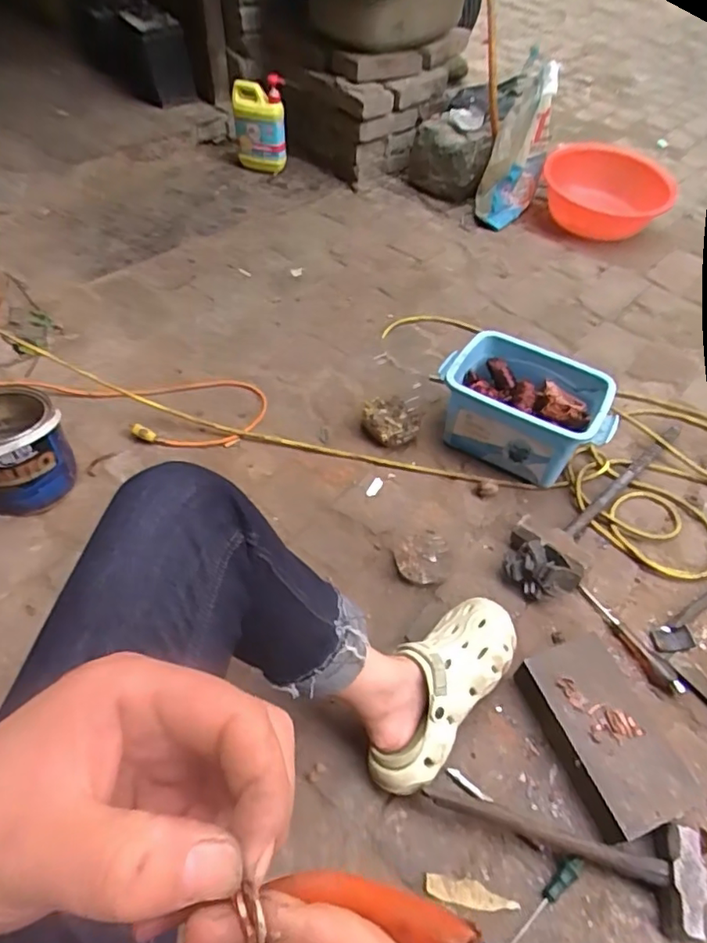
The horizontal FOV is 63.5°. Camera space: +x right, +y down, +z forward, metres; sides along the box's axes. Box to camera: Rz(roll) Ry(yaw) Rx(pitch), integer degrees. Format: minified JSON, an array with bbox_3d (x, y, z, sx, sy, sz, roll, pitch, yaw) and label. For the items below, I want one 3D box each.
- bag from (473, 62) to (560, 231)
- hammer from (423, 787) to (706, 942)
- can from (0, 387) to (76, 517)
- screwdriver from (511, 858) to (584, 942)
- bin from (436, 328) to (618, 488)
[{"bbox_3d":[0.404,-0.775,1.391,0.131,0.343,0.130,30,33,19],"label":"bag"},{"bbox_3d":[0.236,0.428,0.663,0.300,0.030,0.098,7,50,20],"label":"hammer"},{"bbox_3d":[-0.551,-0.038,0.919,0.164,0.159,0.173,-32,60,-26],"label":"can"},{"bbox_3d":[0.209,0.474,0.621,0.125,0.022,0.018,-36,61,-27],"label":"screwdriver"},{"bbox_3d":[0.293,-0.107,1.002,0.293,0.140,0.191,21,53,13],"label":"bin"}]

